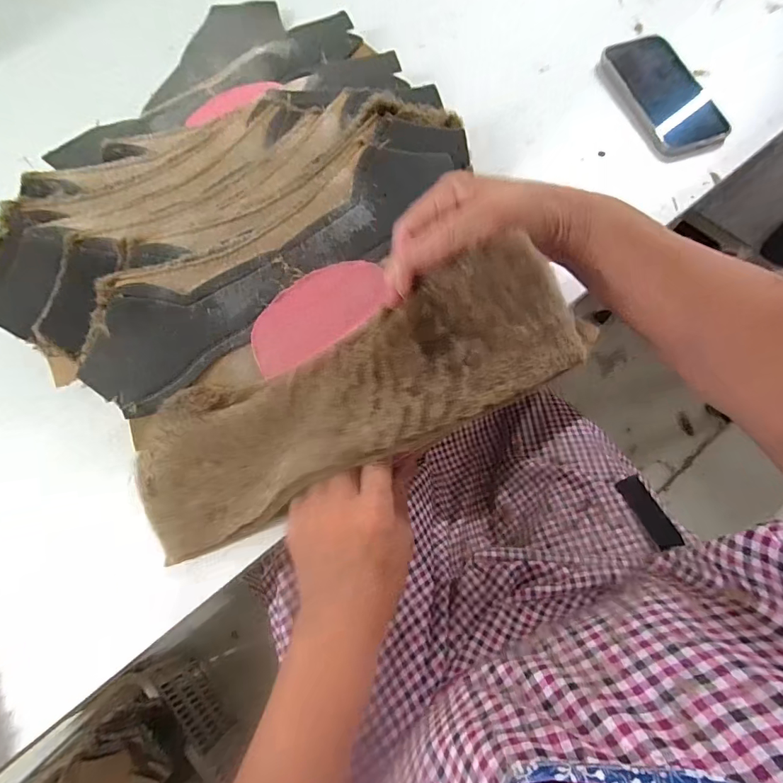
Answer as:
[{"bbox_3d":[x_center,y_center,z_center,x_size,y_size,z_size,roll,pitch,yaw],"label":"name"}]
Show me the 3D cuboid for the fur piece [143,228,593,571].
[{"bbox_3d":[-0.040,0.010,0.299,0.324,0.042,0.107,-26,72,13],"label":"fur piece"}]

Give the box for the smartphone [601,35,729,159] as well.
[{"bbox_3d":[0.289,-0.319,0.449,0.076,0.016,0.159,-19,72,-4],"label":"smartphone"}]

